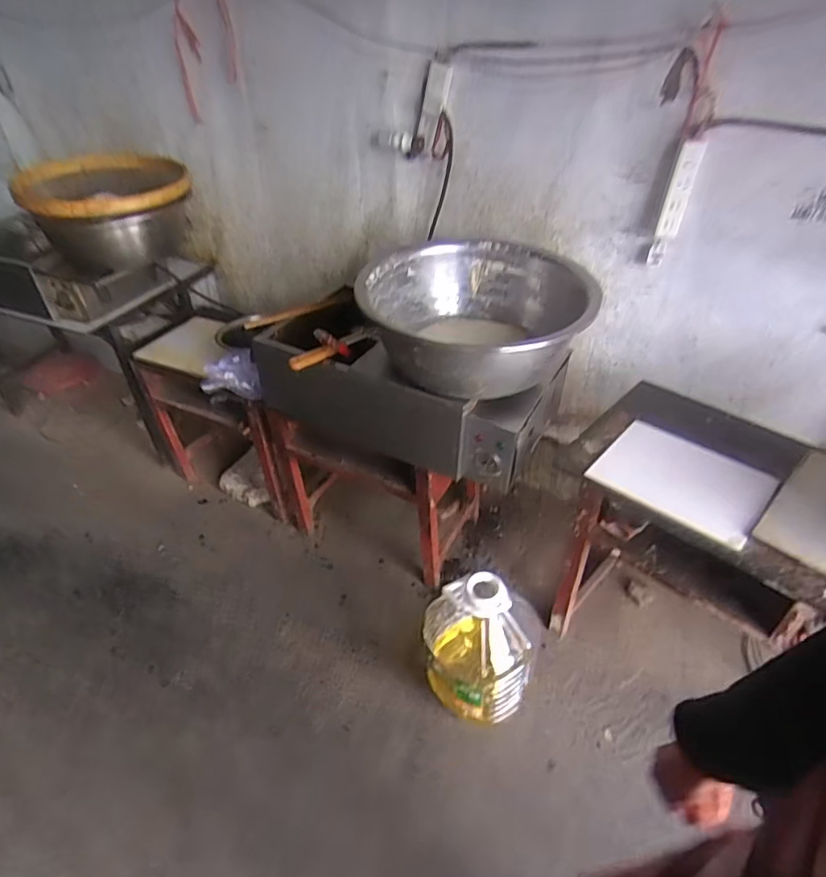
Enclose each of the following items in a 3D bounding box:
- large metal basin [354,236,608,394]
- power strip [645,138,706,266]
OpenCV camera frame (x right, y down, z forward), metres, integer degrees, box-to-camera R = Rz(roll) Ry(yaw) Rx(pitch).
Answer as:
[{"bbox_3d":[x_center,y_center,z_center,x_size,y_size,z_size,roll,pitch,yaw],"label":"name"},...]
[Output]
[{"bbox_3d":[0.141,-0.270,1.289,0.484,0.202,0.505,-1,41,1],"label":"large metal basin"},{"bbox_3d":[0.619,-0.552,1.300,0.052,0.282,0.047,17,44,20],"label":"power strip"}]

